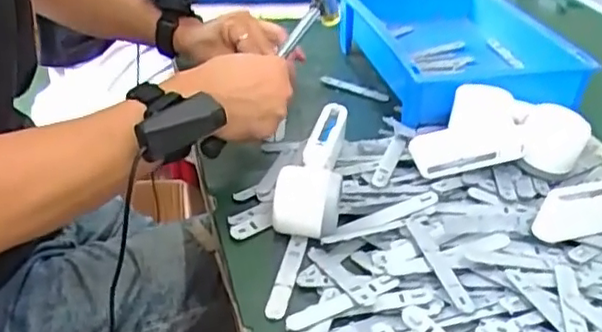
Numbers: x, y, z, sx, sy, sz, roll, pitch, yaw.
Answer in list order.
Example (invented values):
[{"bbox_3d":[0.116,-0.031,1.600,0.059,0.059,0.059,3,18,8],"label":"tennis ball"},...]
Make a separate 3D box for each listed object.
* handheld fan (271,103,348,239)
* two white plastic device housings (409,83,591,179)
[{"bbox_3d":[0.012,0.003,0.588,0.054,0.046,0.165,7,33,5],"label":"handheld fan"},{"bbox_3d":[0.186,-0.035,0.627,0.165,0.049,0.100,-2,33,-9],"label":"two white plastic device housings"}]

